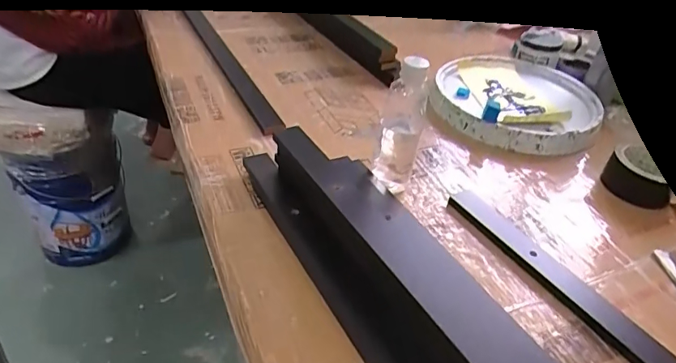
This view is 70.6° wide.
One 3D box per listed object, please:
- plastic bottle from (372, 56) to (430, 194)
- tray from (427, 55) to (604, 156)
[{"bbox_3d":[0.076,-0.063,0.582,0.044,0.171,0.059,14,40,13],"label":"plastic bottle"},{"bbox_3d":[0.318,-0.145,0.847,0.273,0.048,0.298,2,38,-2],"label":"tray"}]

